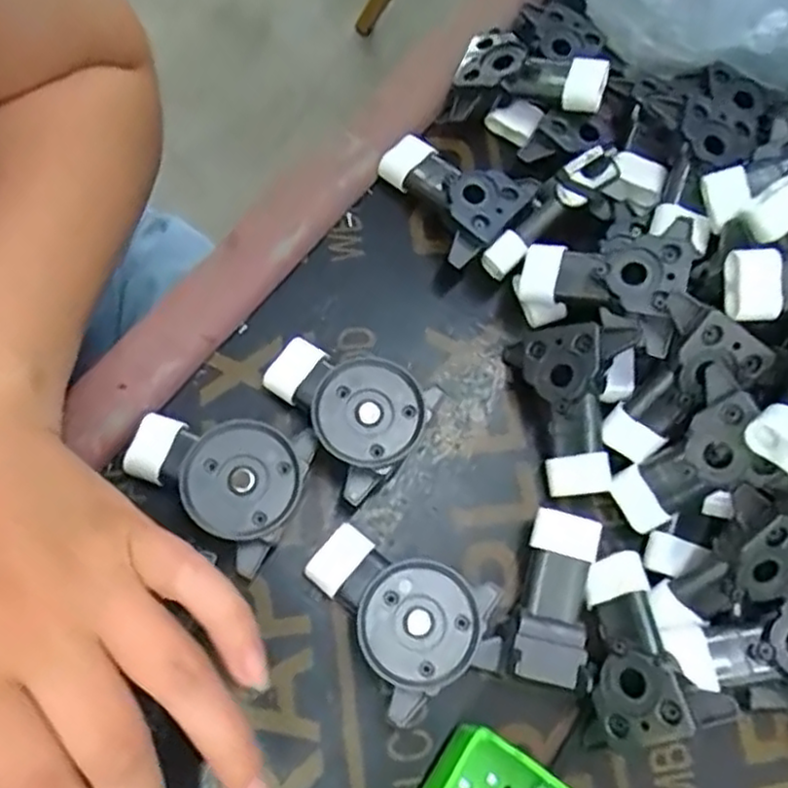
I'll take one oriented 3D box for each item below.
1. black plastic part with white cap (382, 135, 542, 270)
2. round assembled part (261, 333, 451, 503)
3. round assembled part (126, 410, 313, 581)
[{"bbox_3d":[0.022,-0.089,0.326,0.066,0.029,0.046,36,71,11],"label":"black plastic part with white cap"},{"bbox_3d":[-0.022,0.008,0.289,0.066,0.029,0.051,28,70,8],"label":"round assembled part"},{"bbox_3d":[-0.068,0.030,0.275,0.068,0.027,0.050,27,70,7],"label":"round assembled part"}]

